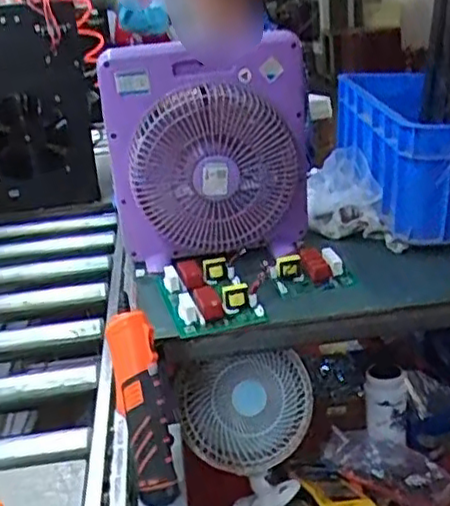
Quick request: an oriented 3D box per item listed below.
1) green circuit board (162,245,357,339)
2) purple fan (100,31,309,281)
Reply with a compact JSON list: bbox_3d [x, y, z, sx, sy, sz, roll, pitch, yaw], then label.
[{"bbox_3d":[0.039,0.039,1.009,0.281,0.037,0.182,-14,22,-23],"label":"green circuit board"},{"bbox_3d":[-0.022,-0.150,1.093,0.320,0.351,0.121,-7,20,-4],"label":"purple fan"}]

